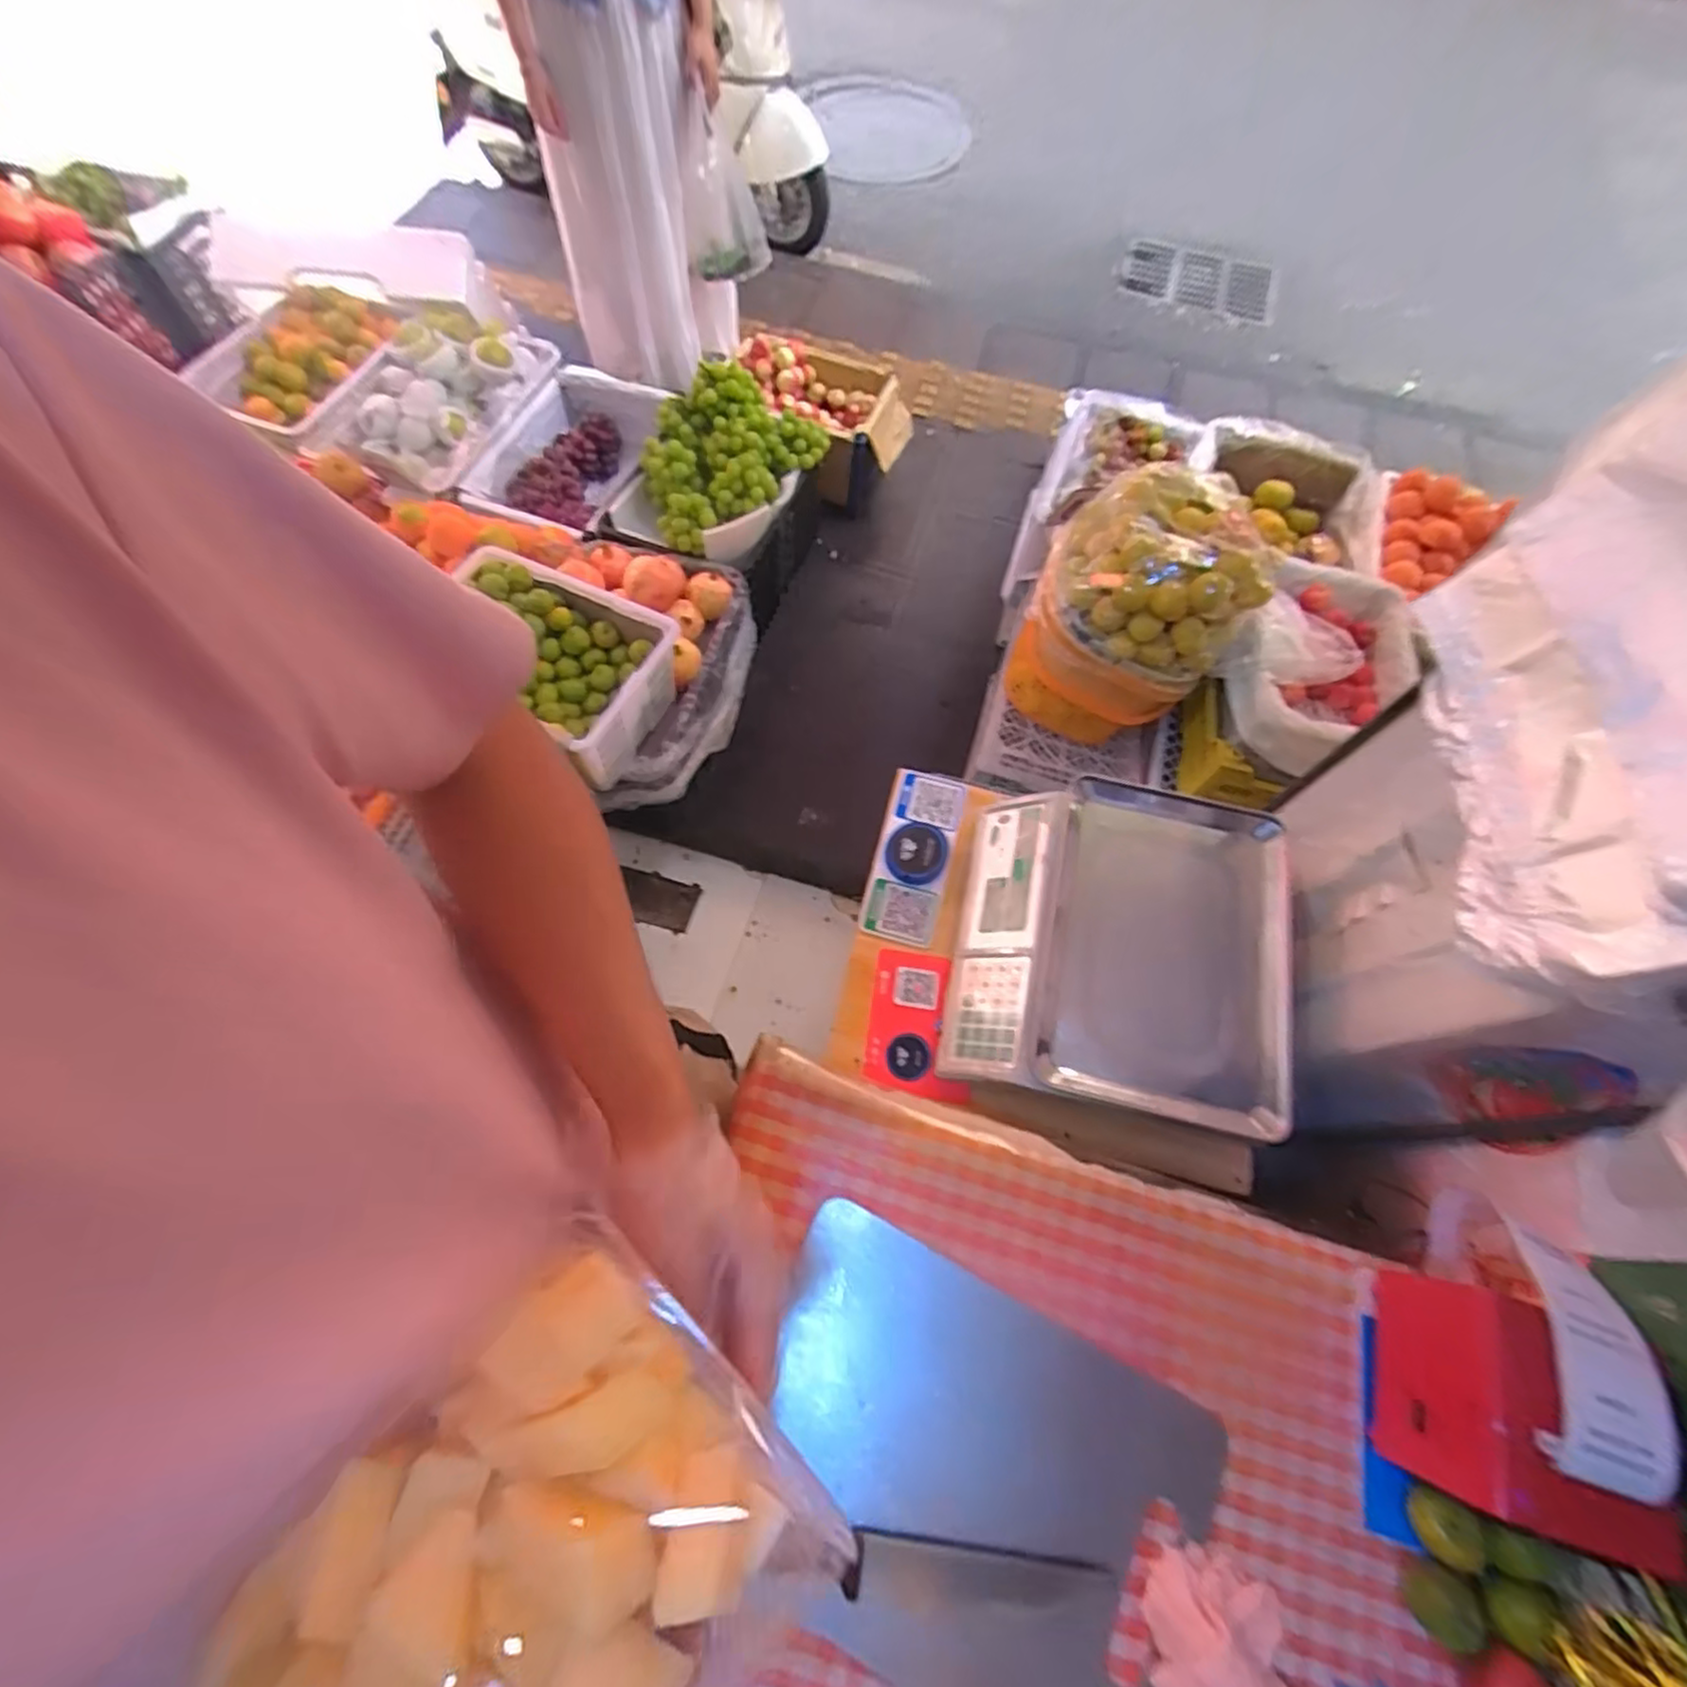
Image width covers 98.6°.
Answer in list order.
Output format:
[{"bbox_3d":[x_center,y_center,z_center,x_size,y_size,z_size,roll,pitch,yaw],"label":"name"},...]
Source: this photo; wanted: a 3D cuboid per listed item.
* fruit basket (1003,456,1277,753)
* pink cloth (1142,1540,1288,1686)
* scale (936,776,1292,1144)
[{"bbox_3d":[0.474,-0.383,1.192,0.306,0.358,0.298,26,68,10],"label":"fruit basket"},{"bbox_3d":[0.249,0.532,0.464,0.096,0.046,0.116,-2,66,-2],"label":"pink cloth"},{"bbox_3d":[0.285,0.107,0.761,0.305,0.106,0.326,12,66,4],"label":"scale"}]

